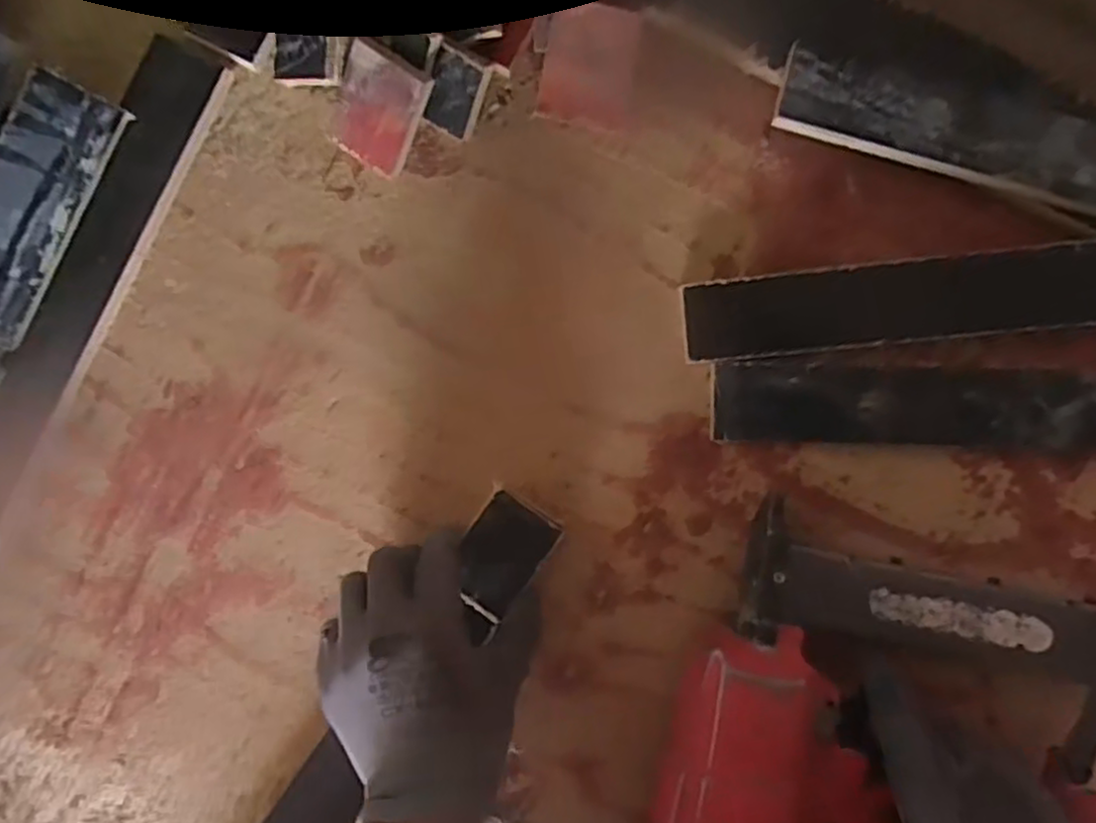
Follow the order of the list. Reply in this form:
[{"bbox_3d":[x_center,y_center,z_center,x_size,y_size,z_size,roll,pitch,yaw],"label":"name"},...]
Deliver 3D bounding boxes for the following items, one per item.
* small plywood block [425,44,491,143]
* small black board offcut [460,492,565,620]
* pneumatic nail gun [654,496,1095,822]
[{"bbox_3d":[-0.052,-0.183,0.413,0.029,0.009,0.045,26,127,-3],"label":"small plywood block"},{"bbox_3d":[-0.028,0.085,0.424,0.046,0.009,0.064,35,91,1],"label":"small black board offcut"},{"bbox_3d":[0.231,0.189,0.399,0.321,0.071,0.196,13,91,1],"label":"pneumatic nail gun"}]

